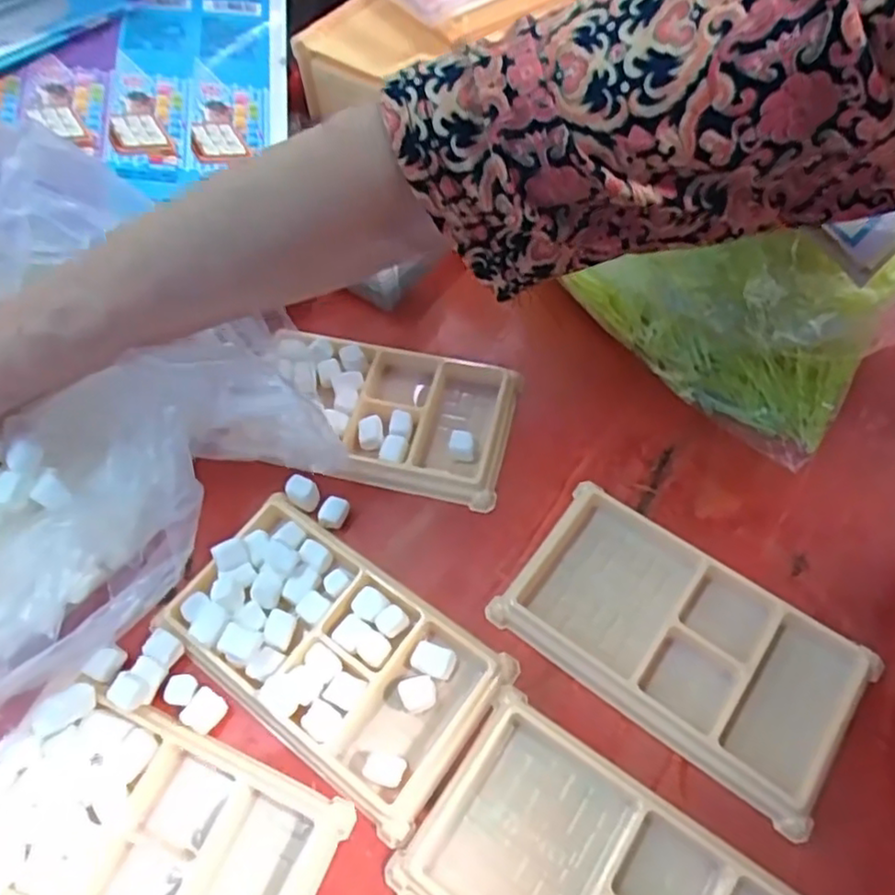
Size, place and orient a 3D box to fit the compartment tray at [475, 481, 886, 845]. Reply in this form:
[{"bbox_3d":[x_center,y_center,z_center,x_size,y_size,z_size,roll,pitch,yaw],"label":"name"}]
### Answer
[{"bbox_3d":[0.095,0.076,0.276,0.133,0.012,0.076,32,65,19],"label":"compartment tray"}]

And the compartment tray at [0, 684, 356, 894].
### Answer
[{"bbox_3d":[-0.110,0.140,0.244,0.129,0.010,0.074,20,62,13],"label":"compartment tray"}]

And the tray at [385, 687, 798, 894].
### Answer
[{"bbox_3d":[0.057,0.154,0.232,0.135,0.015,0.076,31,65,19],"label":"tray"}]

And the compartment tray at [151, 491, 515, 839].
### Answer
[{"bbox_3d":[-0.048,0.079,0.277,0.130,0.018,0.073,34,65,20],"label":"compartment tray"}]

